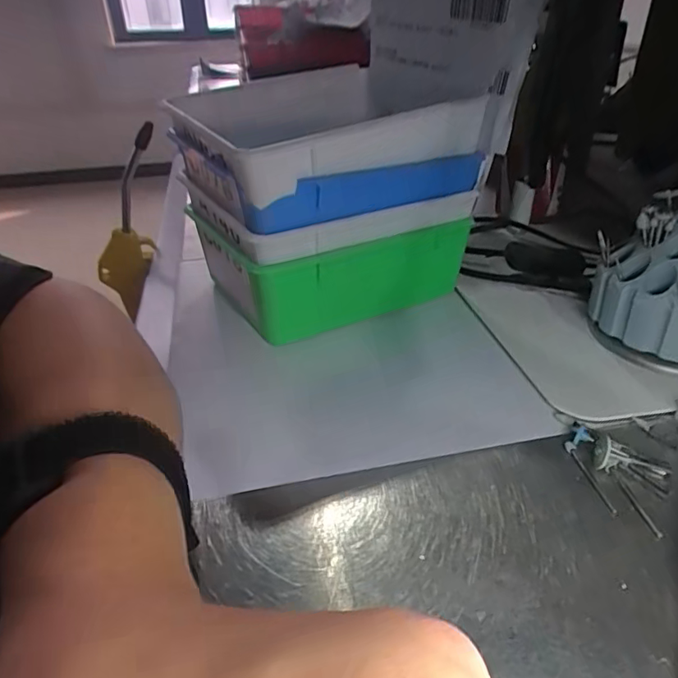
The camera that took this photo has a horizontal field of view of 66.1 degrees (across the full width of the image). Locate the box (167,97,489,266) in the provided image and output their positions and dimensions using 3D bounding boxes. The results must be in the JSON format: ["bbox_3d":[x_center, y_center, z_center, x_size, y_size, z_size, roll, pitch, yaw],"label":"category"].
[{"bbox_3d":[-0.010,-0.117,0.351,0.161,0.070,0.138,-17,35,-23],"label":"box"}]

